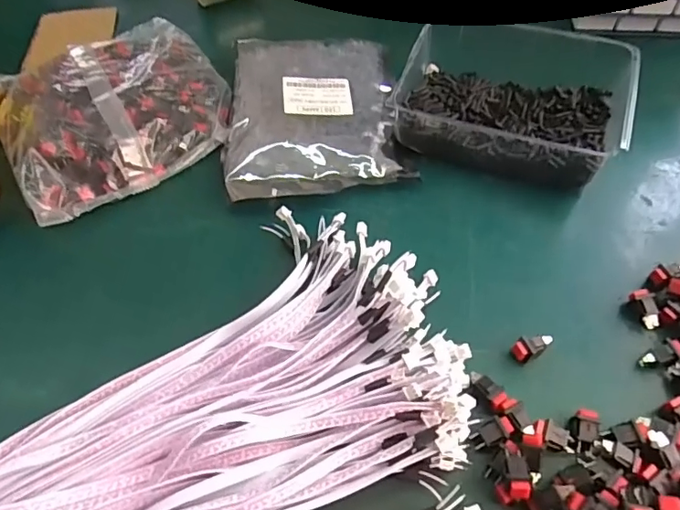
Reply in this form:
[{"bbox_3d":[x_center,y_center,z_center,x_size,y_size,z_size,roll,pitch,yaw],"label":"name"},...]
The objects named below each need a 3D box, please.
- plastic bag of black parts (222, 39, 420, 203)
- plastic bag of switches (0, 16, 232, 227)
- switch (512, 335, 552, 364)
[{"bbox_3d":[-0.025,-0.132,0.477,0.157,0.027,0.186,-7,56,-4],"label":"plastic bag of black parts"},{"bbox_3d":[-0.204,-0.139,0.469,0.202,0.035,0.185,-34,61,-20],"label":"plastic bag of switches"},{"bbox_3d":[0.127,0.060,0.344,0.027,0.015,0.012,-24,59,-15],"label":"switch"}]

